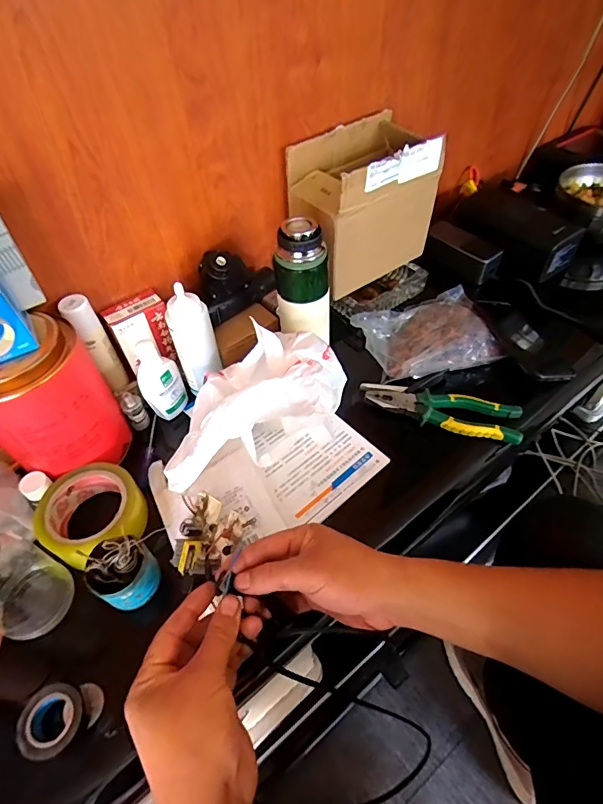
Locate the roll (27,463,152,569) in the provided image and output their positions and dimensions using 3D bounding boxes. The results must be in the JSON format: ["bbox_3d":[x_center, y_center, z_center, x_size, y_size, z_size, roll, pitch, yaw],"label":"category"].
[{"bbox_3d":[-0.225,0.124,0.482,0.102,0.046,0.103,-2,50,3],"label":"roll"}]

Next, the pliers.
[{"bbox_3d":[0.178,0.008,0.570,0.198,0.021,0.051,12,52,14],"label":"pliers"}]

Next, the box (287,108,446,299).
[{"bbox_3d":[0.090,-0.286,0.641,0.192,0.175,0.119,-33,55,-22],"label":"box"}]

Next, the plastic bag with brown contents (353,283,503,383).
[{"bbox_3d":[0.185,-0.106,0.632,0.218,0.044,0.148,-20,51,-12],"label":"plastic bag with brown contents"}]

